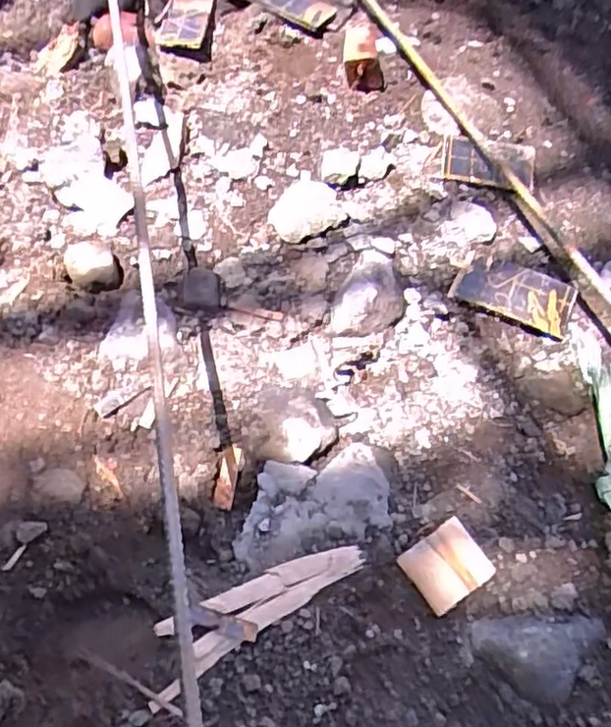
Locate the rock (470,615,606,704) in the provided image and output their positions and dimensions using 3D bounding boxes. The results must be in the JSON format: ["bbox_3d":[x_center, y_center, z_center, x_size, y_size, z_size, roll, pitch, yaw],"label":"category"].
[{"bbox_3d":[0.189,0.227,0.503,0.109,0.028,0.061,2,59,-3],"label":"rock"}]

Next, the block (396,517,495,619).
[{"bbox_3d":[0.119,0.169,0.543,0.067,0.007,0.056,-30,66,-20],"label":"block"}]

